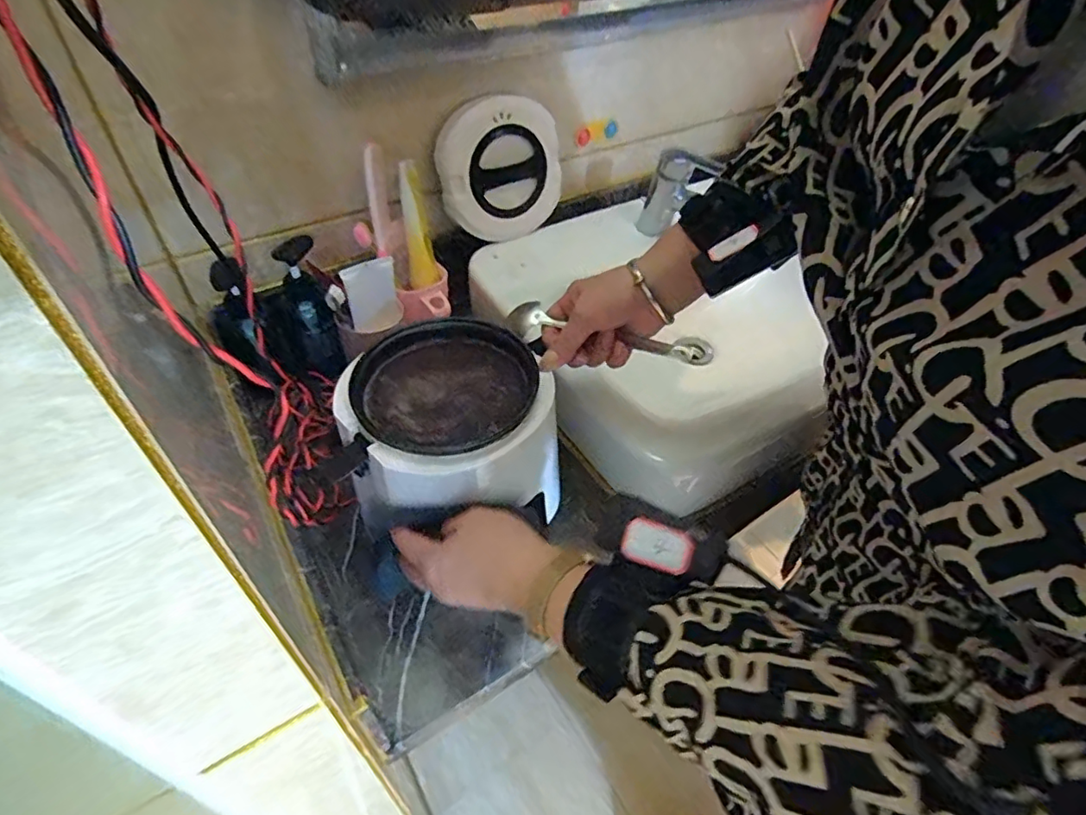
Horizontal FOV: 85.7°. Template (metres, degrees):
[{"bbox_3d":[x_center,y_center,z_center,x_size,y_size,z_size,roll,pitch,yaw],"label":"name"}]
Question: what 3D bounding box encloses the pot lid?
[{"bbox_3d":[-0.054,-0.301,0.744,0.164,0.165,0.030,-25,40,-21],"label":"pot lid"}]

